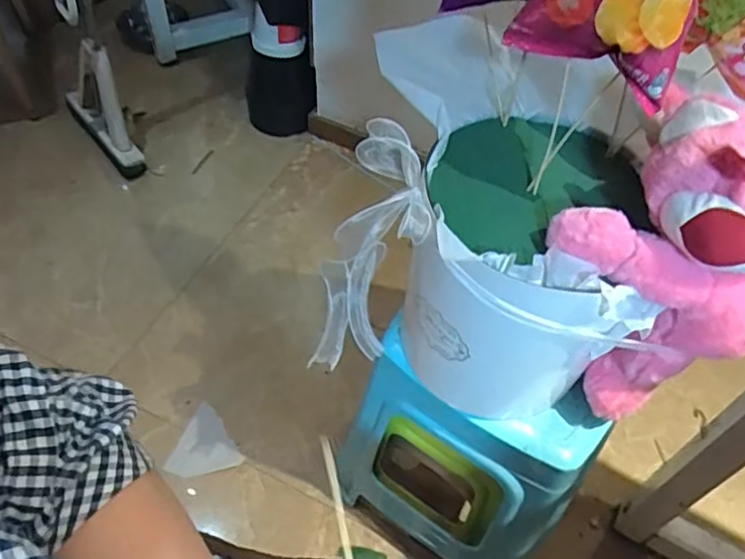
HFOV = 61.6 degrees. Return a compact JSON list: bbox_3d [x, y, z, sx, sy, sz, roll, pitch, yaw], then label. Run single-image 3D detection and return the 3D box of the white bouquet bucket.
[{"bbox_3d":[0.148,-0.013,0.657,0.202,0.265,0.215,2,53,-2],"label":"white bouquet bucket"}]

